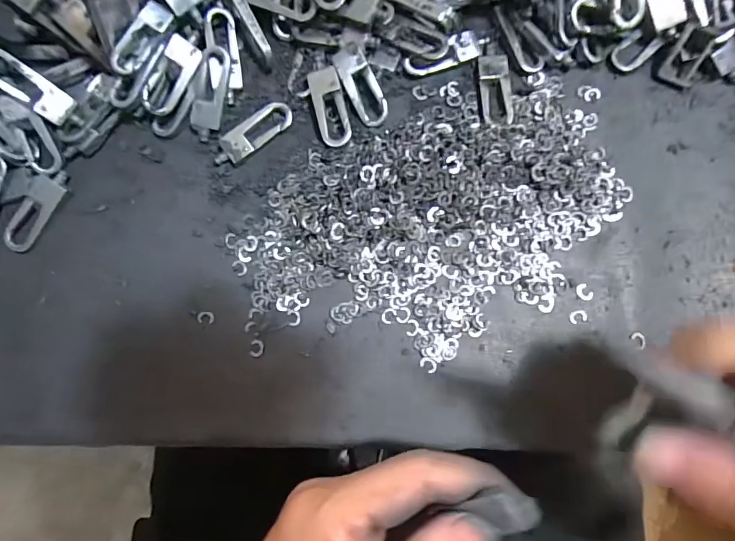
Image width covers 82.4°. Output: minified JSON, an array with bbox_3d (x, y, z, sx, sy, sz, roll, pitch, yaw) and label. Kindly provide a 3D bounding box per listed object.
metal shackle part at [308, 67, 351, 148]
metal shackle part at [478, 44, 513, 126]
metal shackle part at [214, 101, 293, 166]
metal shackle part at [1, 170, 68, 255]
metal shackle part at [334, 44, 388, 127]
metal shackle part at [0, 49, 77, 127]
[{"bbox_3d":[-0.018,-0.079,0.206,0.014,0.005,0.037,-13,83,0],"label":"metal shackle part"},{"bbox_3d":[0.064,-0.094,0.211,0.016,0.004,0.043,-4,83,1],"label":"metal shackle part"},{"bbox_3d":[-0.058,-0.068,0.209,0.044,0.004,0.015,-40,84,-3],"label":"metal shackle part"},{"bbox_3d":[-0.162,-0.030,0.204,0.017,0.004,0.044,30,85,5],"label":"metal shackle part"},{"bbox_3d":[-0.003,-0.090,0.206,0.014,0.004,0.038,-28,103,0],"label":"metal shackle part"},{"bbox_3d":[-0.158,-0.086,0.194,0.038,0.005,0.015,37,87,-28],"label":"metal shackle part"}]

